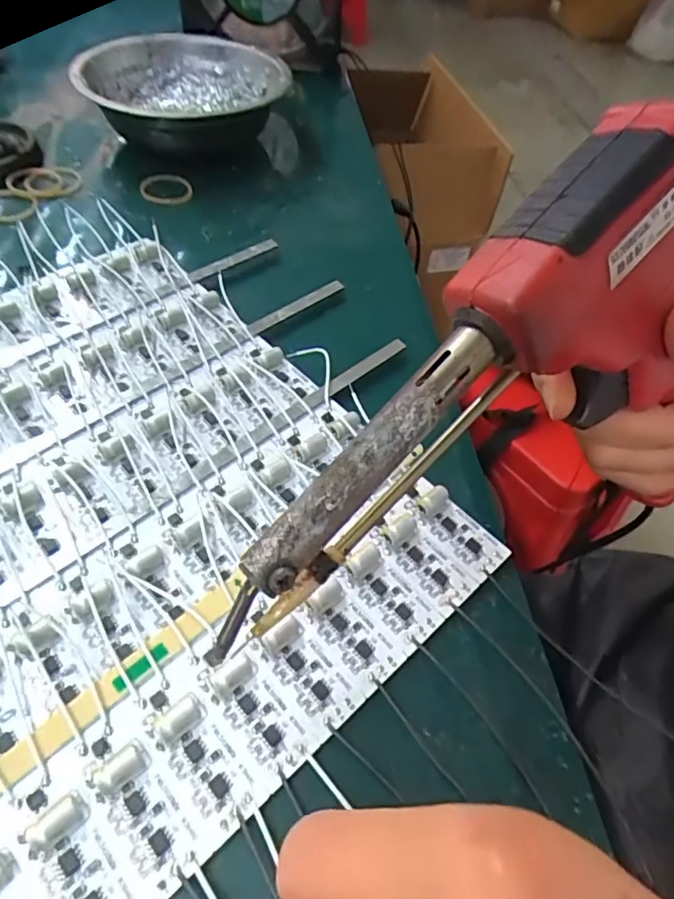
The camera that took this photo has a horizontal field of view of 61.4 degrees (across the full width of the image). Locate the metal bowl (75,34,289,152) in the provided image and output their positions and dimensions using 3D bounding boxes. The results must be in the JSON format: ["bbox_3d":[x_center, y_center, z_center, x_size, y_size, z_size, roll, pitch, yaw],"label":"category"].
[{"bbox_3d":[-0.098,-0.233,0.370,0.125,0.031,0.127,13,53,4],"label":"metal bowl"}]

